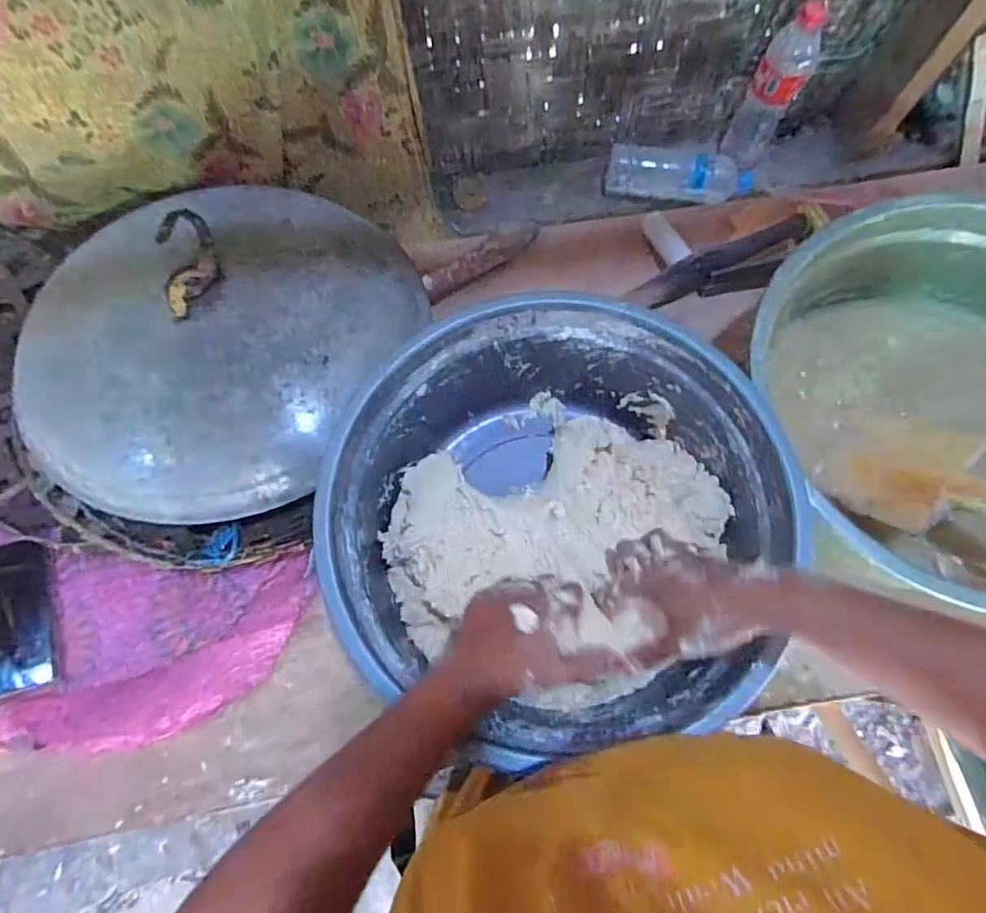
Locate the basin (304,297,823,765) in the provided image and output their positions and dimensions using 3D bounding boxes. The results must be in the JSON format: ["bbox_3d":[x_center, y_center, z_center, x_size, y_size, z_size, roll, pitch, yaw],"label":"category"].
[{"bbox_3d":[0.059,0.065,0.568,0.397,0.181,0.383,-2,72,0],"label":"basin"}]

